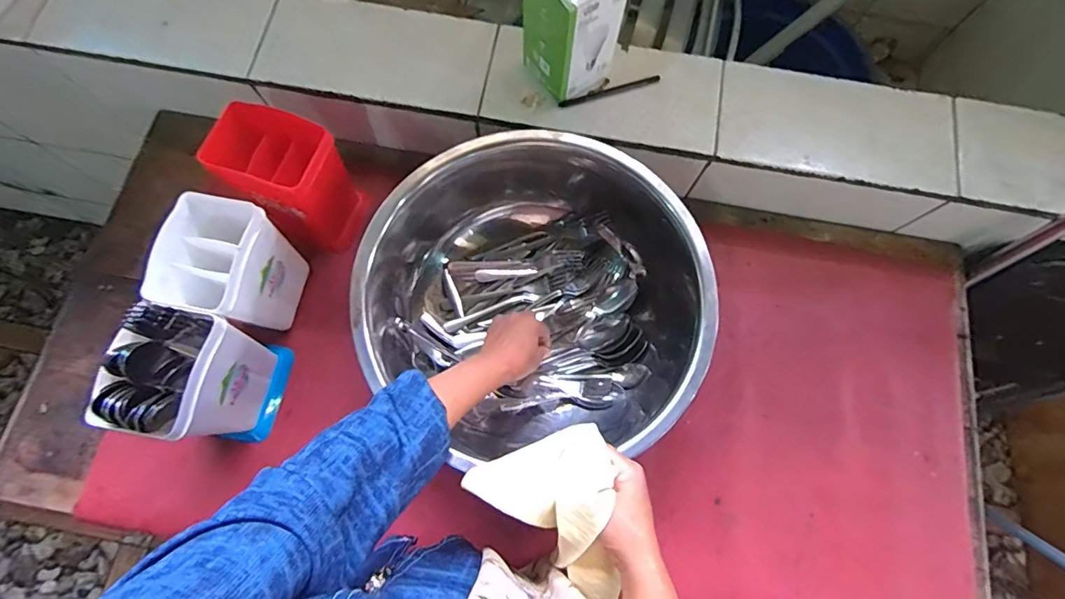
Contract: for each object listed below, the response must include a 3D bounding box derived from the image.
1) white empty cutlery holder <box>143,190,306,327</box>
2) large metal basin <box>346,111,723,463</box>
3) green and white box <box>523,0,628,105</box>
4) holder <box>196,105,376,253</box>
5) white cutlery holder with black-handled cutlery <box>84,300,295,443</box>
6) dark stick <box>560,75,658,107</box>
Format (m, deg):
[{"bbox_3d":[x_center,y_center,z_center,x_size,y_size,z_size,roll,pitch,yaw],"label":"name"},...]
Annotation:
[{"bbox_3d":[-0.345,-0.038,0.565,0.100,0.140,0.120,15,75,3],"label":"white empty cutlery holder"},{"bbox_3d":[0.009,0.003,0.590,0.363,0.158,0.374,0,75,-1],"label":"large metal basin"},{"bbox_3d":[0.045,-0.318,0.563,0.082,0.150,0.087,-40,79,-11],"label":"green and white box"},{"bbox_3d":[-0.297,-0.149,0.601,0.122,0.145,0.094,26,76,6],"label":"holder"},{"bbox_3d":[-0.358,0.085,0.527,0.087,0.187,0.119,8,75,1],"label":"white cutlery holder with black-handled cutlery"},{"bbox_3d":[0.100,-0.270,0.627,0.136,0.004,0.010,-17,76,-6],"label":"dark stick"}]

